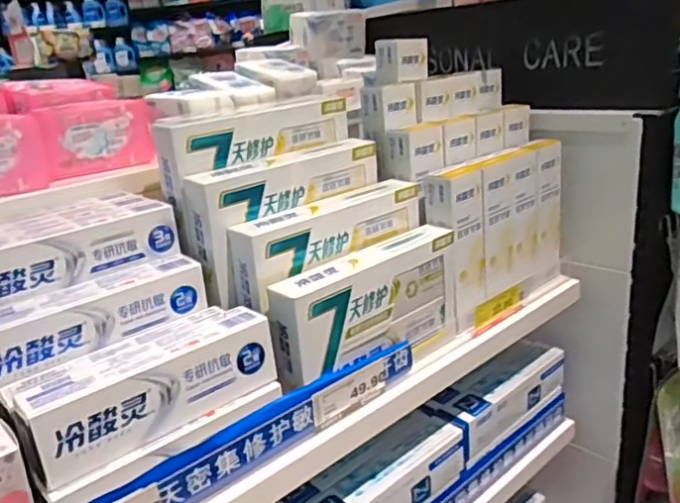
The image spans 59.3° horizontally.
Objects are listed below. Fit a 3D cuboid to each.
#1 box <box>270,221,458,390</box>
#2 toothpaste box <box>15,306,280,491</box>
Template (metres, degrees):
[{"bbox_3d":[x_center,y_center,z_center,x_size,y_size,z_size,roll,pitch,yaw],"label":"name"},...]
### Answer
[{"bbox_3d":[0.032,0.058,0.600,0.221,0.114,0.042,-21,24,-37],"label":"box"},{"bbox_3d":[-0.144,0.106,0.473,0.190,0.060,0.043,-21,24,-35],"label":"toothpaste box"}]

